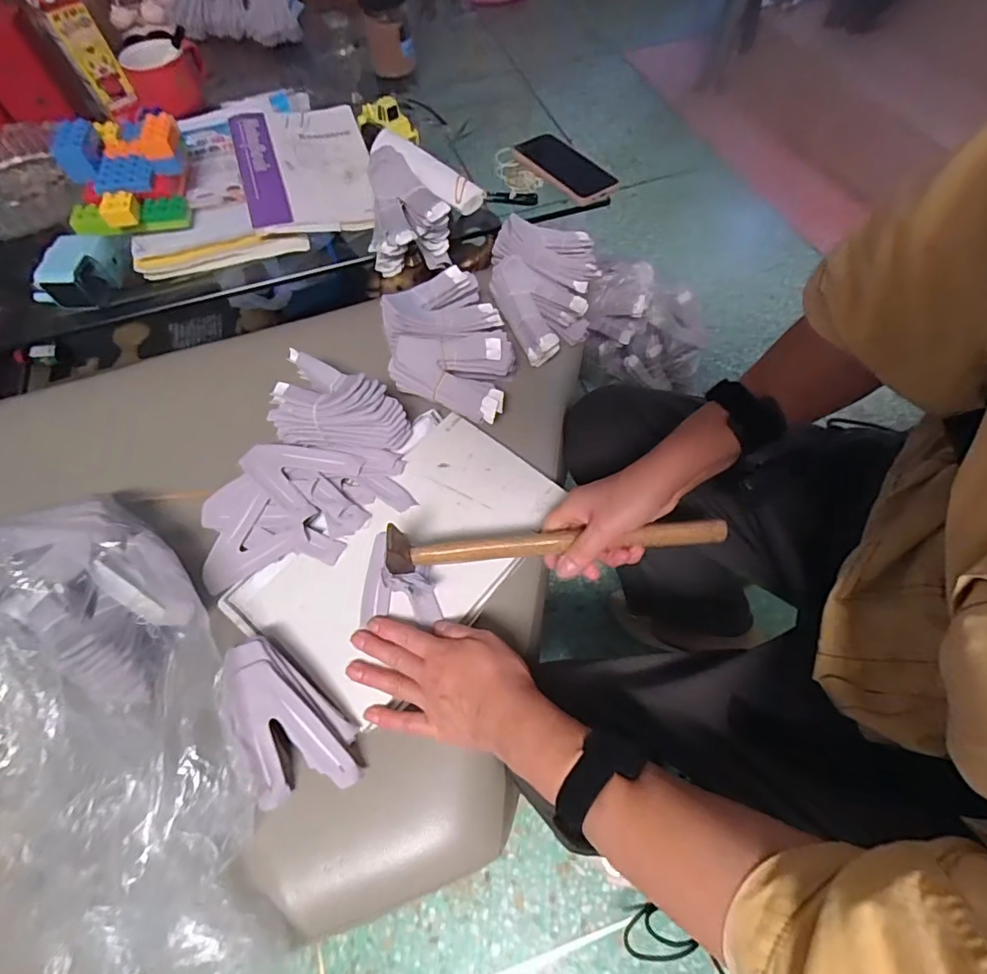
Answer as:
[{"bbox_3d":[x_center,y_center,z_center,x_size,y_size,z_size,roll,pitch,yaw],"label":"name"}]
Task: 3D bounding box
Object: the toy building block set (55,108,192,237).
[{"bbox_3d":[-0.468,-0.405,0.652,0.158,0.073,0.196,-25,64,-11],"label":"toy building block set"}]

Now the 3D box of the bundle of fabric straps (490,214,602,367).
[{"bbox_3d":[0.066,-0.243,0.635,0.133,0.073,0.181,-3,62,1],"label":"bundle of fabric straps"}]

